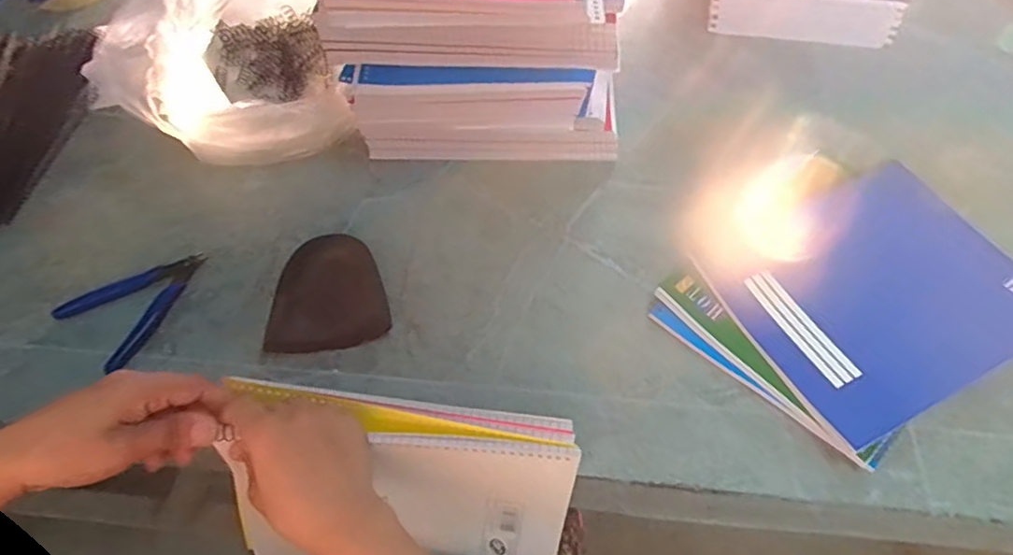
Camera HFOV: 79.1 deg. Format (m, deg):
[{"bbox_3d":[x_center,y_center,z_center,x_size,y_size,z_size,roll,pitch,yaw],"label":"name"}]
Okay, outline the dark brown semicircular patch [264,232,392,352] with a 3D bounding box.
[{"bbox_3d":[-0.148,0.010,0.514,0.092,0.032,0.092,-9,59,-6],"label":"dark brown semicircular patch"}]

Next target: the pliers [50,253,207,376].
[{"bbox_3d":[-0.319,0.017,0.536,0.085,0.016,0.115,37,65,20],"label":"pliers"}]

